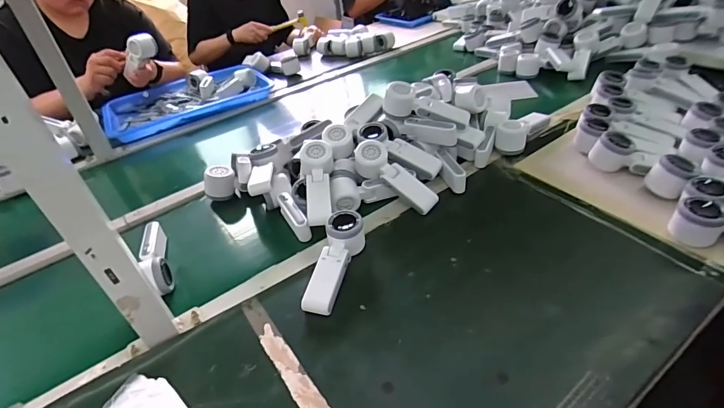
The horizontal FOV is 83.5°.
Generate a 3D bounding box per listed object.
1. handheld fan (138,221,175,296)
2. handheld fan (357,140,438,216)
[{"bbox_3d":[-0.337,0.079,0.659,0.035,0.054,0.173,-23,40,-18],"label":"handheld fan"},{"bbox_3d":[0.057,-0.046,0.721,0.169,0.050,0.050,39,54,10],"label":"handheld fan"}]

